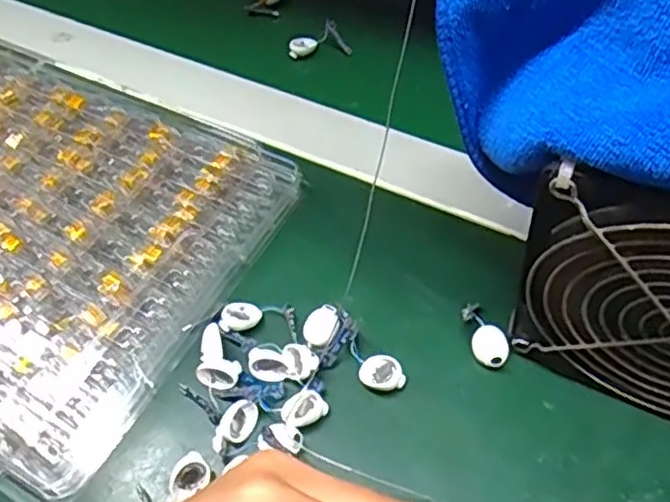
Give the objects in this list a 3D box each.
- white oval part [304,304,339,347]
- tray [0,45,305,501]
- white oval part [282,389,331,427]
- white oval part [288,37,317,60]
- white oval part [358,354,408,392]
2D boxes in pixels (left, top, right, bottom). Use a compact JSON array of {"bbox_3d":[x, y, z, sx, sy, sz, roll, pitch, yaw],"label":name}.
[{"bbox_3d":[-0.006,0.035,0.320,0.014,0.007,0.019,21,59,20],"label":"white oval part"},{"bbox_3d":[-0.183,-0.021,0.362,0.279,0.021,0.197,24,60,21],"label":"tray"},{"bbox_3d":[-0.014,0.068,0.294,0.018,0.005,0.016,-37,59,-19],"label":"white oval part"},{"bbox_3d":[-0.022,-0.138,0.460,0.024,0.010,0.011,-37,59,-19],"label":"white oval part"},{"bbox_3d":[0.021,0.053,0.302,0.019,0.006,0.015,-4,54,4],"label":"white oval part"}]

